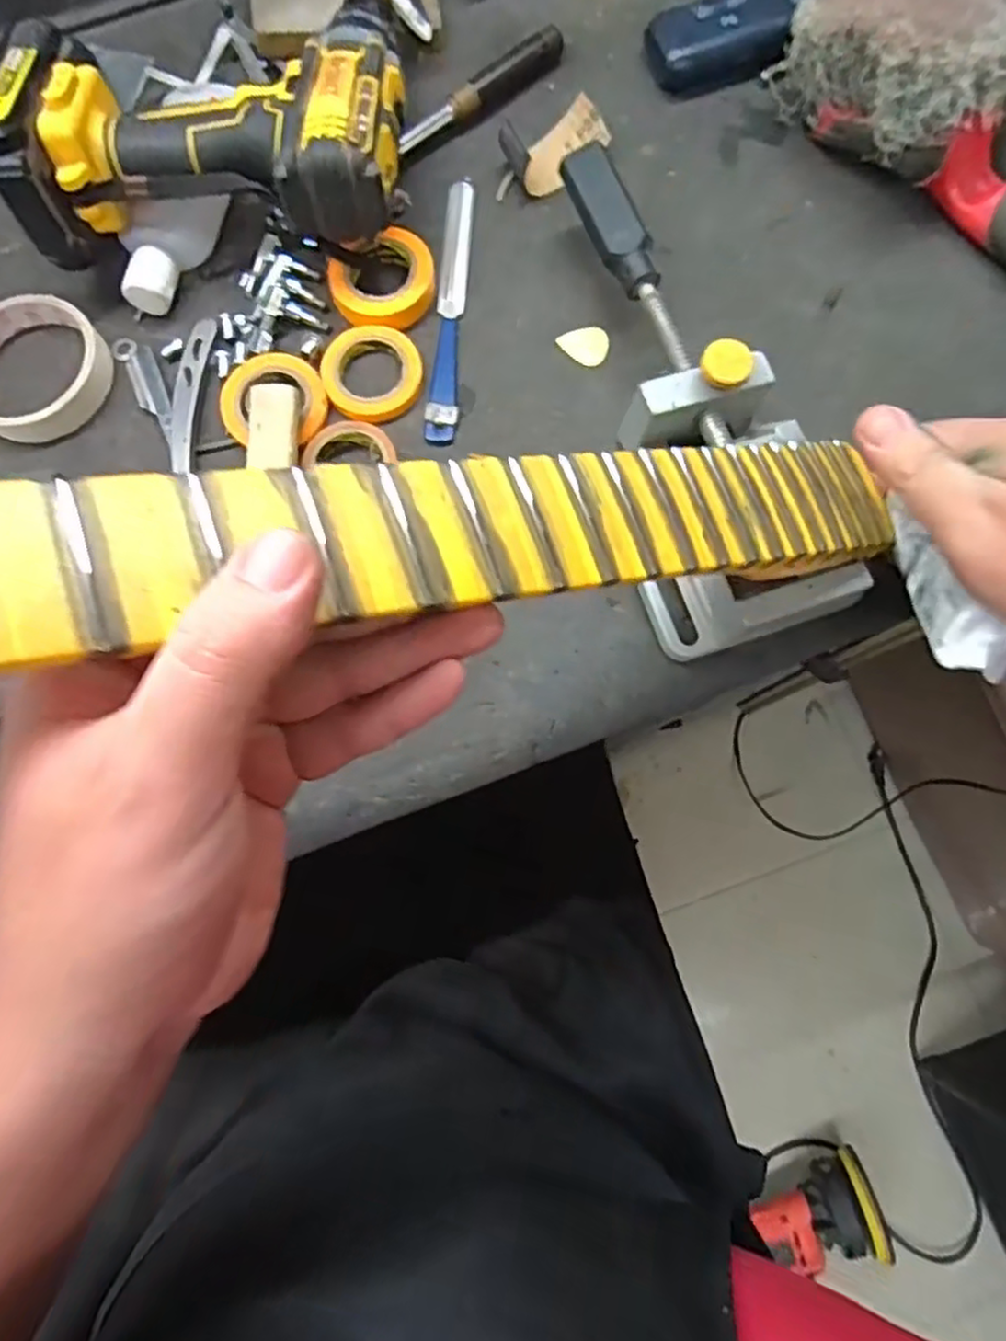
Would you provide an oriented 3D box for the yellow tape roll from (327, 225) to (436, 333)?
[{"bbox_3d":[-0.071,-0.231,0.405,0.059,0.018,0.058,0,78,2],"label":"yellow tape roll"}]

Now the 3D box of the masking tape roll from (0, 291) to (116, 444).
[{"bbox_3d":[-0.275,-0.176,0.401,0.087,0.018,0.083,0,78,2],"label":"masking tape roll"}]

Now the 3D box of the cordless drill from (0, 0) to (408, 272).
[{"bbox_3d":[-0.159,-0.316,0.392,0.204,0.085,0.173,-2,78,1],"label":"cordless drill"}]

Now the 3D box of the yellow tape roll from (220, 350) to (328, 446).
[{"bbox_3d":[-0.131,-0.158,0.392,0.058,0.012,0.061,0,78,2],"label":"yellow tape roll"}]

